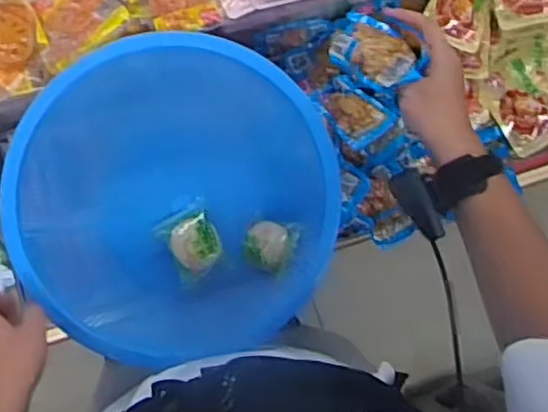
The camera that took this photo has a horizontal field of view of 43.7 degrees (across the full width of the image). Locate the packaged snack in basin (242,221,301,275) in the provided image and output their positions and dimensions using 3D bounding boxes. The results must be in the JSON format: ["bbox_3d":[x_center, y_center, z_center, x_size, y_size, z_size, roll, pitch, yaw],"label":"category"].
[{"bbox_3d":[-0.005,0.045,0.782,0.060,0.012,0.059,-5,69,13],"label":"packaged snack in basin"}]

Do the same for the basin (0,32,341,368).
[{"bbox_3d":[-0.112,-0.006,0.772,0.349,0.127,0.331,0,84,-1],"label":"basin"}]

